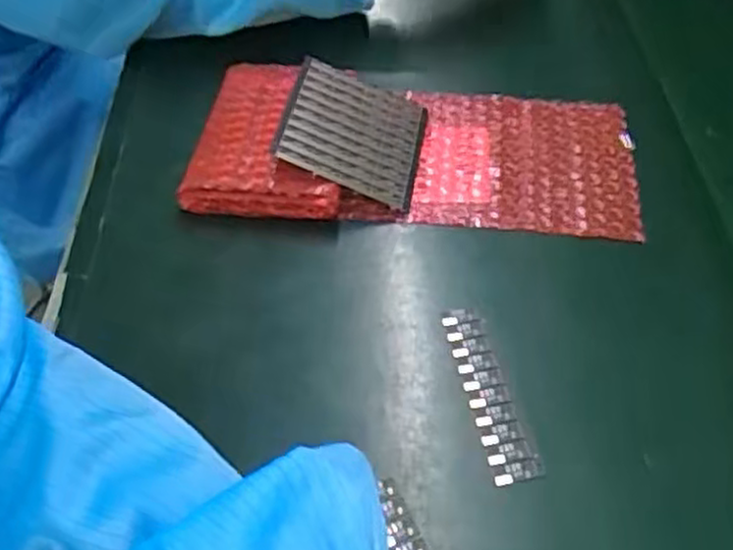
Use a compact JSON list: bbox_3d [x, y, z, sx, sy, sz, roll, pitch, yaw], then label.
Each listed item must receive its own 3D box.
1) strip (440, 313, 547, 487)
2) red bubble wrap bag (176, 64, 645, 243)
[{"bbox_3d":[0.059,0.057,0.363,0.021,0.004,0.094,-9,51,-8],"label":"strip"},{"bbox_3d":[0.031,-0.082,0.469,0.270,0.027,0.123,4,51,3],"label":"red bubble wrap bag"}]

